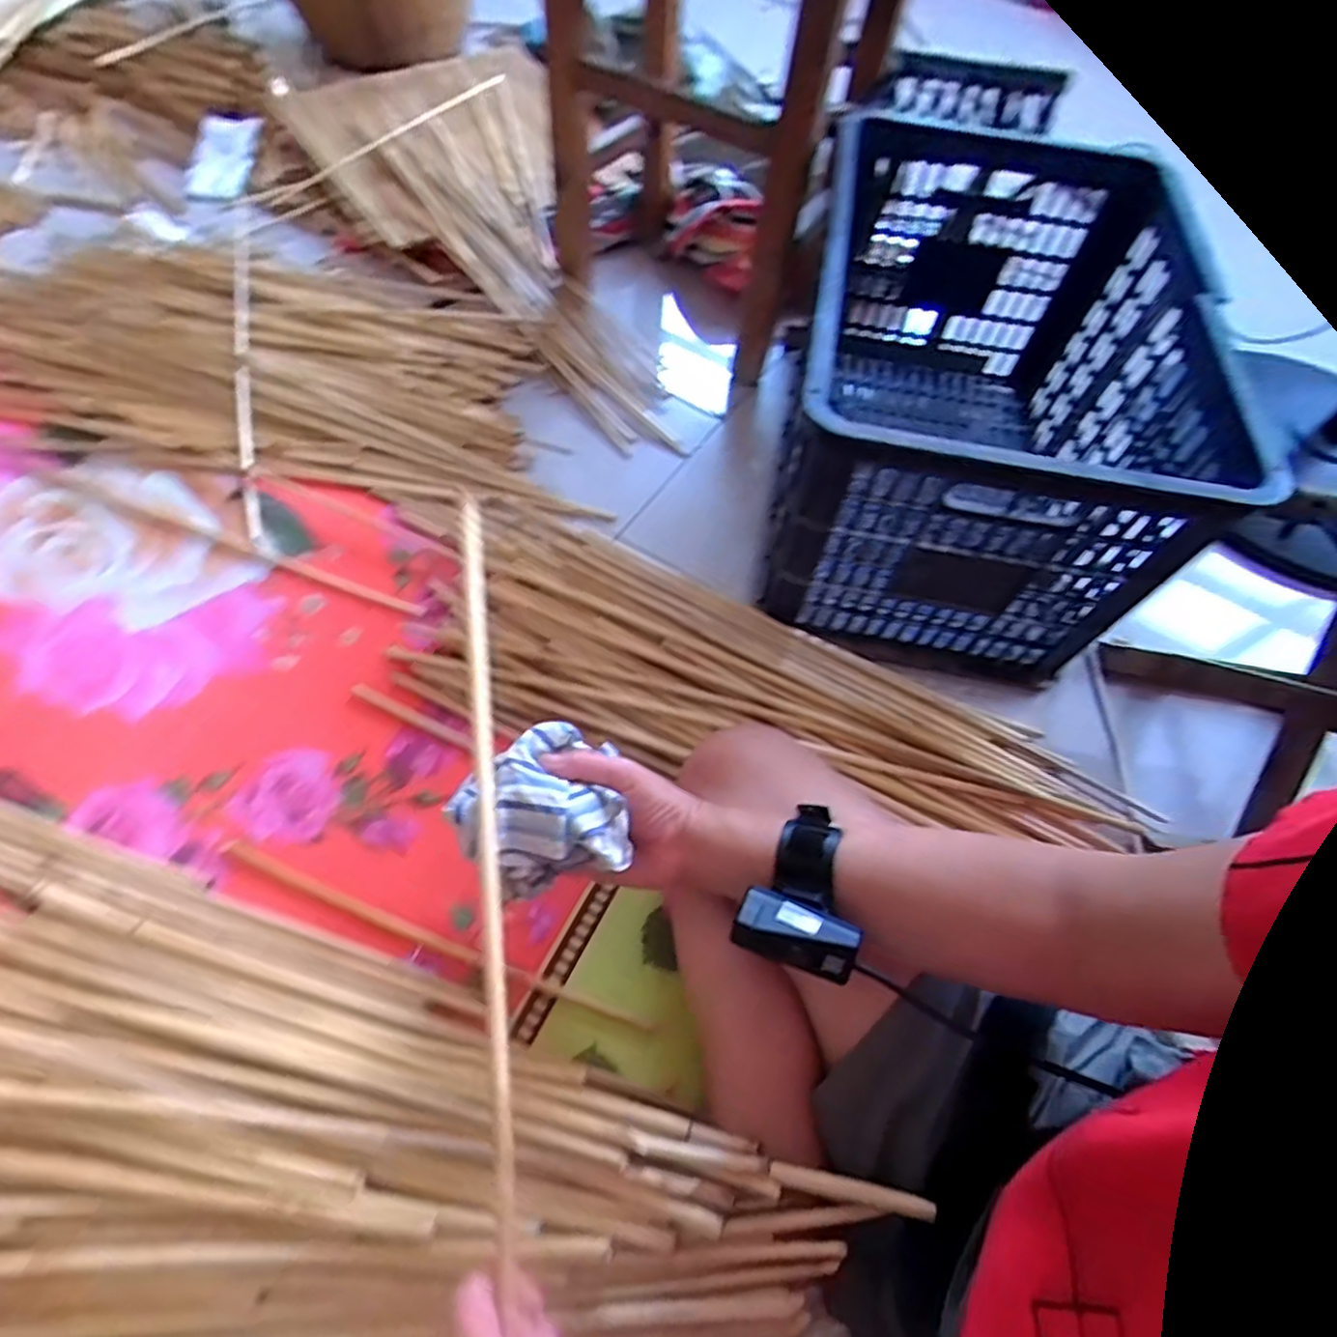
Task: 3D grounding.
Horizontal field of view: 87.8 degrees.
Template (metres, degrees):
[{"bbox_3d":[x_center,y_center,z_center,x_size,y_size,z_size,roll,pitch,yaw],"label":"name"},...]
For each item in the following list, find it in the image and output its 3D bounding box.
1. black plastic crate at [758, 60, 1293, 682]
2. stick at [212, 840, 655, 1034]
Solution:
[{"bbox_3d":[0.286,-0.297,0.700,0.307,0.298,0.492,10,61,4],"label":"black plastic crate"},{"bbox_3d":[-0.191,0.210,0.549,0.376,0.010,0.014,19,62,9],"label":"stick"}]

